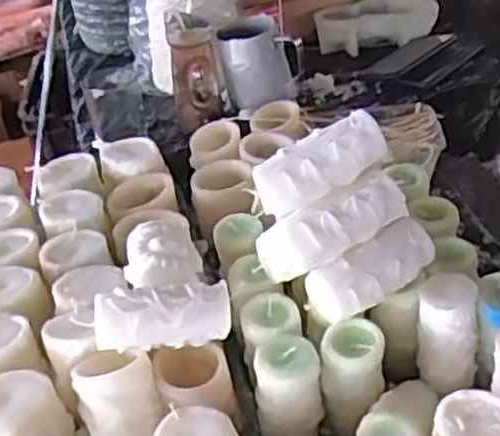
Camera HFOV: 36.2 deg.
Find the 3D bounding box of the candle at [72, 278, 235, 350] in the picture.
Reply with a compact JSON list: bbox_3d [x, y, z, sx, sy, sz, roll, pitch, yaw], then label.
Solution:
[{"bbox_3d":[-0.074,0.080,0.645,0.116,0.051,0.047,-14,37,-10],"label":"candle"}]

